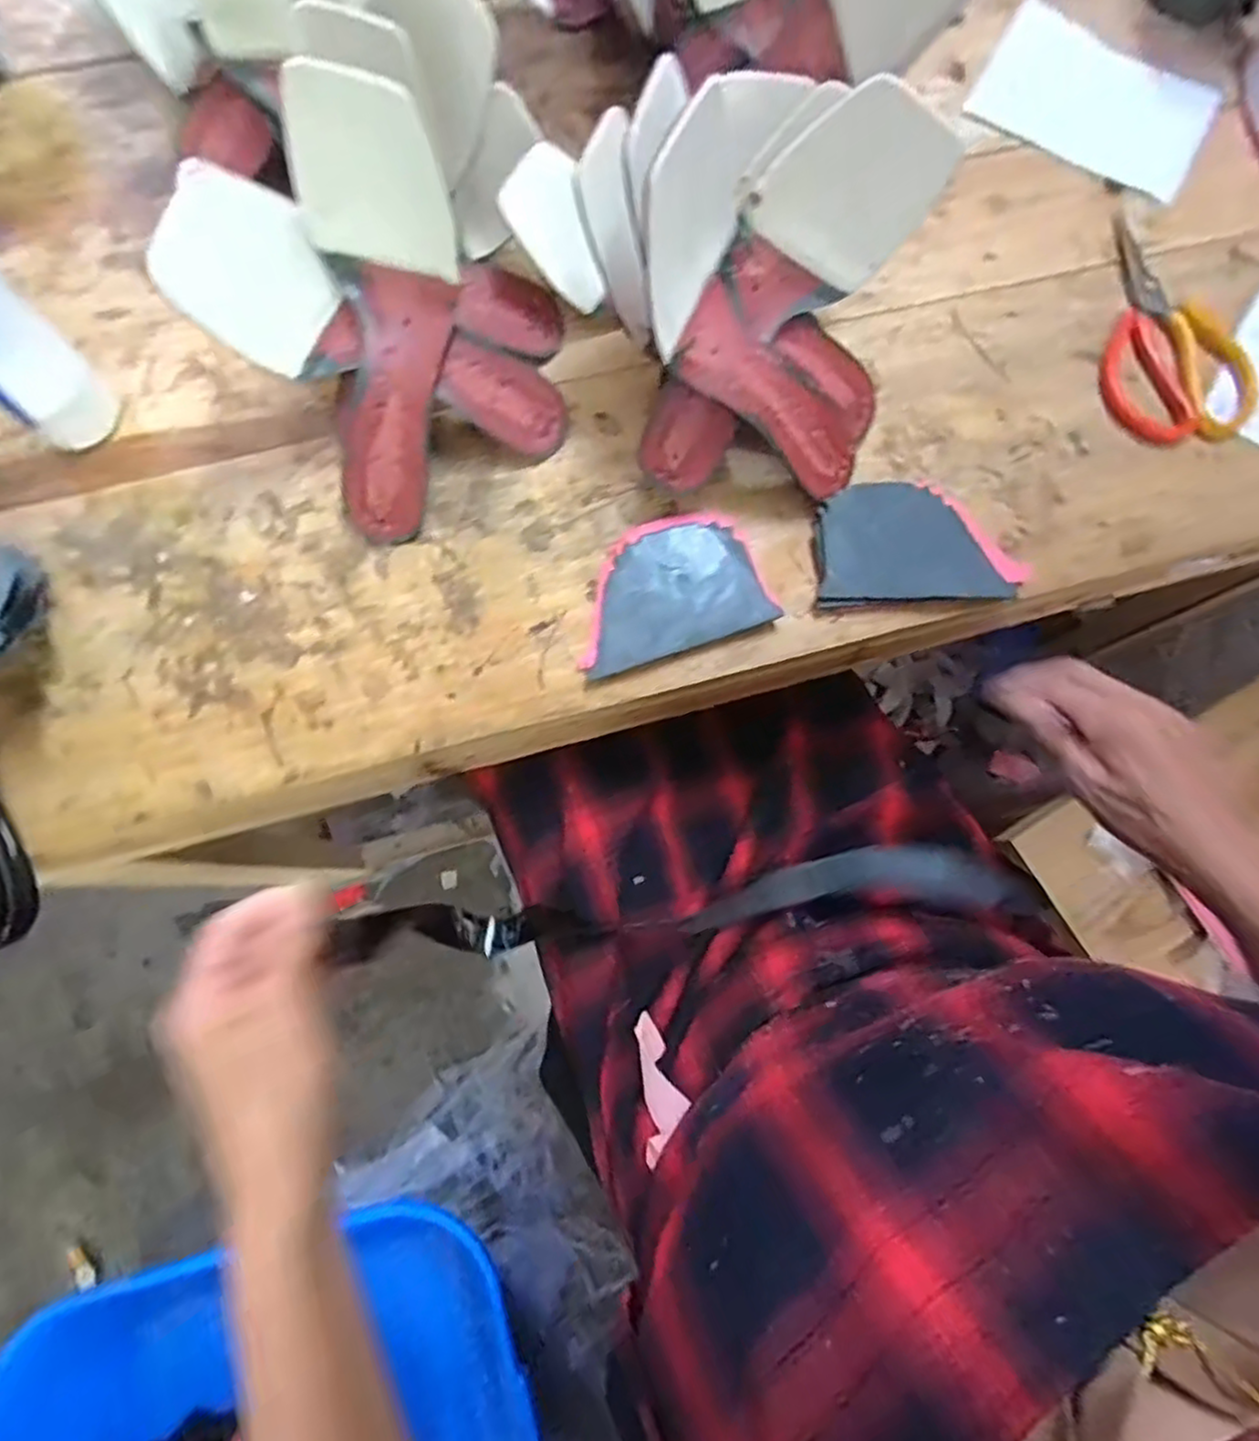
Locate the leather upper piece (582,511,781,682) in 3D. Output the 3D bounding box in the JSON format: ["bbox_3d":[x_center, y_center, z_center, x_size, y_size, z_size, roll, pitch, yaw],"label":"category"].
[{"bbox_3d":[0.023,-0.087,0.463,0.127,0.013,0.088,-19,79,-6],"label":"leather upper piece"}]

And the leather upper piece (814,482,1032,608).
[{"bbox_3d":[0.196,-0.119,0.467,0.139,0.019,0.080,-3,78,-2],"label":"leather upper piece"}]

